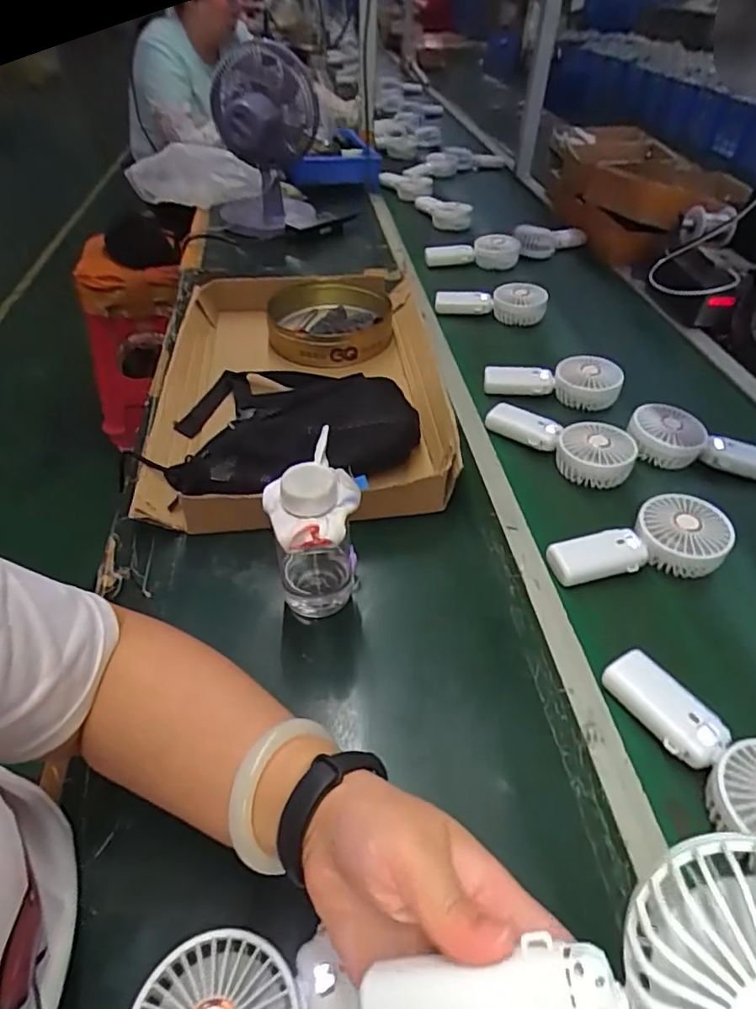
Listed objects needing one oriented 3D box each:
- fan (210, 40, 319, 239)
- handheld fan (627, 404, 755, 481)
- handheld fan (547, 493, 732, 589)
[{"bbox_3d":[-0.216,-0.703,1.105,0.197,0.284,0.218,-2,43,-11],"label":"fan"},{"bbox_3d":[0.405,-0.075,0.709,0.183,0.045,0.071,15,43,7],"label":"handheld fan"},{"bbox_3d":[0.265,0.040,0.584,0.177,0.039,0.079,-10,45,-10],"label":"handheld fan"}]

